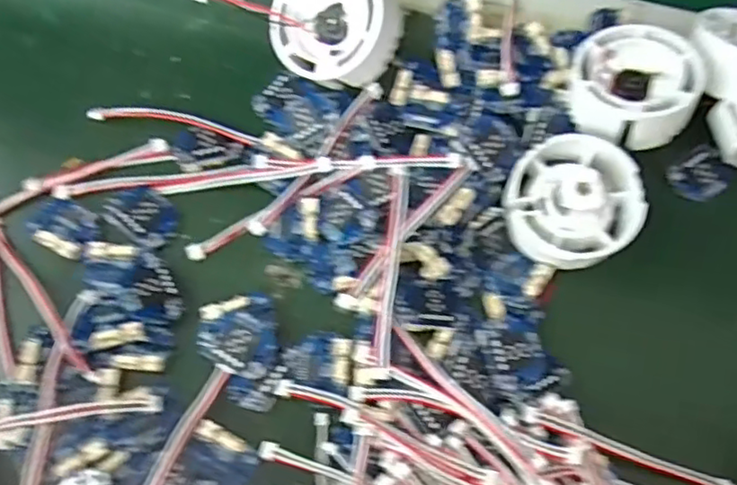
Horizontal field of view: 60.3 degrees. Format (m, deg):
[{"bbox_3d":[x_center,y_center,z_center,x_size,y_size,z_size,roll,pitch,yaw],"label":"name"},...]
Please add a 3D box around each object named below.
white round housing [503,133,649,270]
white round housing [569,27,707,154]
[{"bbox_3d":[0.087,-0.020,0.266,0.054,0.020,0.055,0,71,-1],"label":"white round housing"},{"bbox_3d":[0.118,-0.071,0.282,0.051,0.019,0.056,2,67,-5],"label":"white round housing"}]

